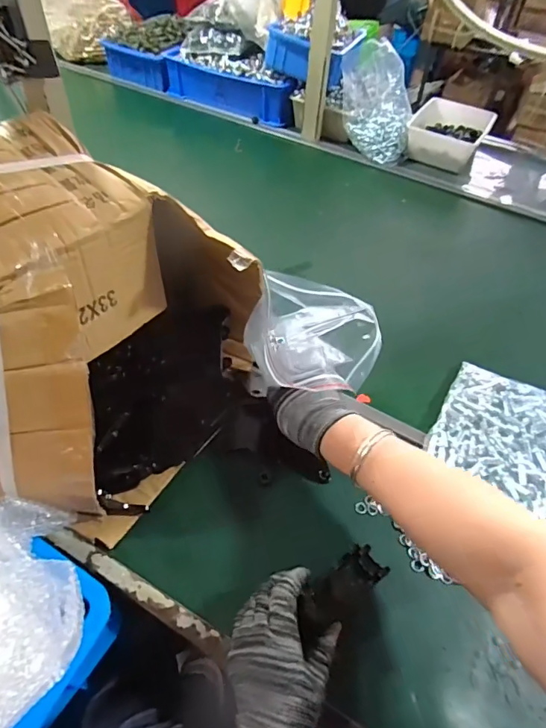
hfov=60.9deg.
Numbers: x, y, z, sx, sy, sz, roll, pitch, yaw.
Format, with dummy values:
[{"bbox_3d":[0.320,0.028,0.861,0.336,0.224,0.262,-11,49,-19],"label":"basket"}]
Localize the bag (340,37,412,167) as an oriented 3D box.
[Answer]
[{"bbox_3d":[0.222,-0.580,1.017,0.144,0.081,0.279,-4,81,-8],"label":"bag"}]

